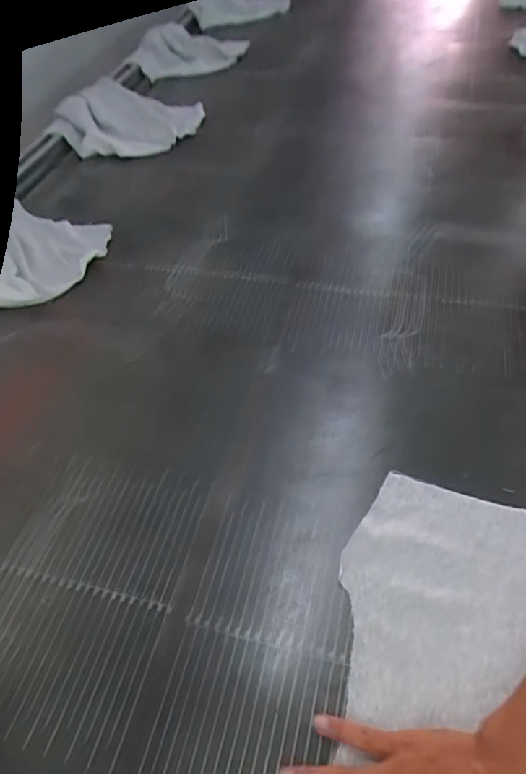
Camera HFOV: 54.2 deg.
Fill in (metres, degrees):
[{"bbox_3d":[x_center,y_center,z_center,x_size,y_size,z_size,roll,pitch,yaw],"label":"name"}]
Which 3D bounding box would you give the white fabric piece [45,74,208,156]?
[{"bbox_3d":[-0.318,-0.605,1.158,0.307,0.071,0.250,26,57,23],"label":"white fabric piece"}]

